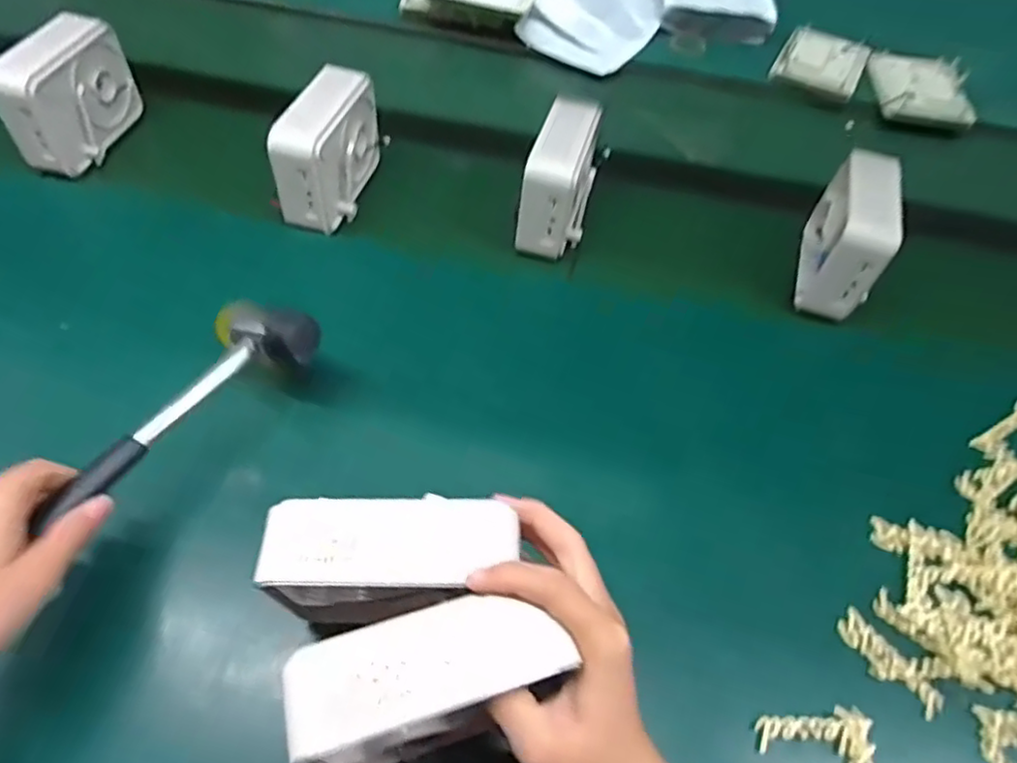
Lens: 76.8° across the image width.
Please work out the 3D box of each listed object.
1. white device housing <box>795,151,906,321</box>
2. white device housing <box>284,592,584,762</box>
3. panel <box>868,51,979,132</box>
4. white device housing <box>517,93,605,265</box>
[{"bbox_3d":[0.290,-0.124,0.552,0.048,0.101,0.124,20,56,9],"label":"white device housing"},{"bbox_3d":[-0.033,0.130,0.282,0.115,0.041,0.051,-16,58,-10],"label":"white device housing"},{"bbox_3d":[0.498,-0.360,0.775,0.102,0.021,0.130,10,55,2],"label":"panel"},{"bbox_3d":[0.048,-0.174,0.575,0.054,0.103,0.117,16,55,6],"label":"white device housing"}]

